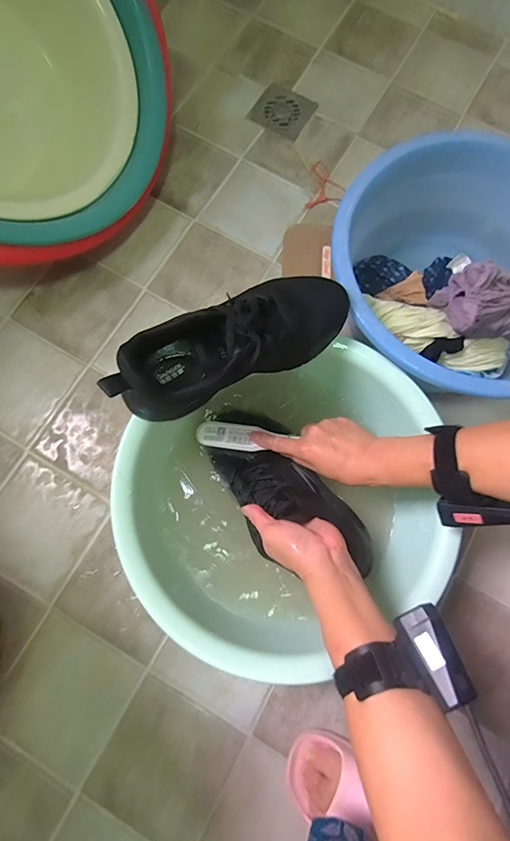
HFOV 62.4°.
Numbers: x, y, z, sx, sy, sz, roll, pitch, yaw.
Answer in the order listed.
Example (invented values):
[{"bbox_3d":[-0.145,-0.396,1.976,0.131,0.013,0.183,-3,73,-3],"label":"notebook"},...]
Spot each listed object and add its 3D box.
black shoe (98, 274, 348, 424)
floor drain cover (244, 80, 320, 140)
[{"bbox_3d":[-0.018,-0.089,0.456,0.281,0.097,0.097,-27,73,-7],"label":"black shoe"},{"bbox_3d":[0.052,-0.570,0.775,0.098,0.010,0.099,29,77,5],"label":"floor drain cover"}]

